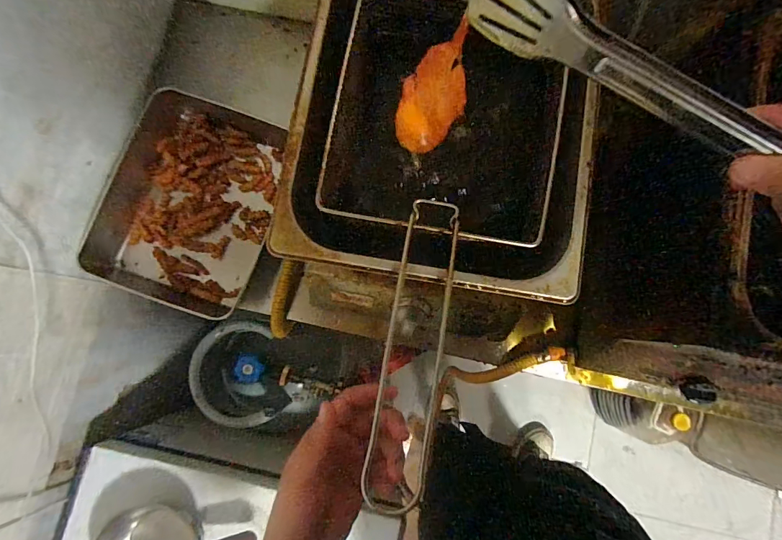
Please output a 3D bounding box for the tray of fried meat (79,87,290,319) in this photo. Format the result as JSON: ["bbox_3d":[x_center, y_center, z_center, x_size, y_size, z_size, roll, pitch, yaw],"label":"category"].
[{"bbox_3d":[-0.313,-0.105,0.636,0.245,0.063,0.319,16,82,3],"label":"tray of fried meat"}]

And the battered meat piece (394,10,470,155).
[{"bbox_3d":[0.034,-0.138,0.319,0.048,0.121,0.015,41,61,6],"label":"battered meat piece"}]

